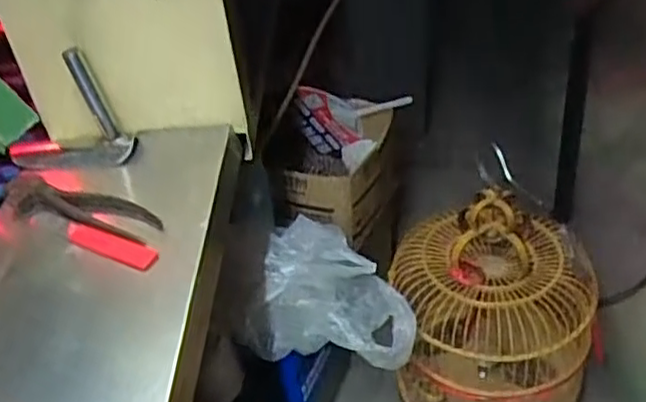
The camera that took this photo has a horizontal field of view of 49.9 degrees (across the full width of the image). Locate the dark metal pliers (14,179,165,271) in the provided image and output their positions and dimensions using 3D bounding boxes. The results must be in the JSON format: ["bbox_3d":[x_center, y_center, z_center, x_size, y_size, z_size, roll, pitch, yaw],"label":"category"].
[{"bbox_3d":[-0.234,0.013,0.688,0.193,0.017,0.061,19,47,25],"label":"dark metal pliers"}]

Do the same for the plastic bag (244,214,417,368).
[{"bbox_3d":[0.018,0.131,1.000,0.225,0.133,0.154,3,42,9],"label":"plastic bag"}]

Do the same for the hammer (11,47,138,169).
[{"bbox_3d":[-0.282,-0.096,0.749,0.137,0.135,0.029,1,42,7],"label":"hammer"}]

